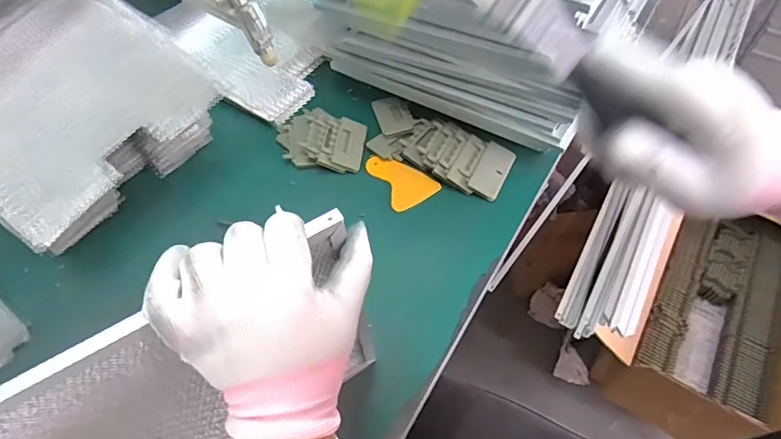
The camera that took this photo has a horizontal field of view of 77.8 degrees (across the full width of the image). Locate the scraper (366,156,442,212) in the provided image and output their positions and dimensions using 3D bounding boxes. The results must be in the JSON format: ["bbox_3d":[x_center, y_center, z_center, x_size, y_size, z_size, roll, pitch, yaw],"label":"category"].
[{"bbox_3d":[0.015,-0.058,0.651,0.065,0.004,0.096,-31,62,-5],"label":"scraper"}]

